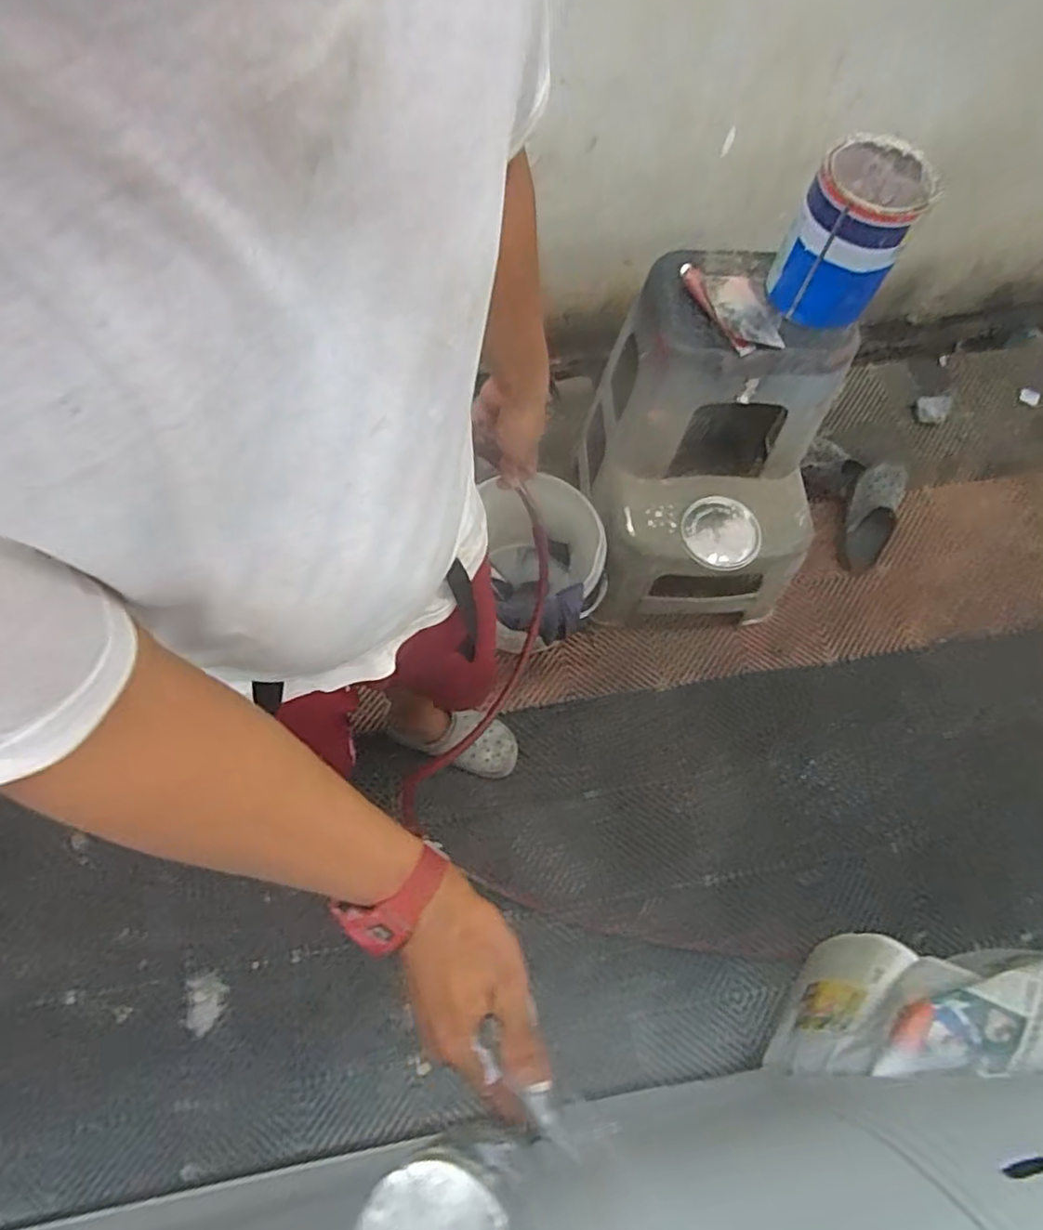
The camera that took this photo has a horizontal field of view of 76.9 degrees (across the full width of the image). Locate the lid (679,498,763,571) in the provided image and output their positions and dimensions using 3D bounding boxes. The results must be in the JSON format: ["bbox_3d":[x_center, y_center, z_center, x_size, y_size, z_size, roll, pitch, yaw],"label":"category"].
[{"bbox_3d":[0.376,-0.159,1.253,0.141,0.022,0.149,1,67,-2],"label":"lid"}]

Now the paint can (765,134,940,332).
[{"bbox_3d":[0.484,-0.558,0.986,0.160,0.190,0.177,39,71,13],"label":"paint can"}]

